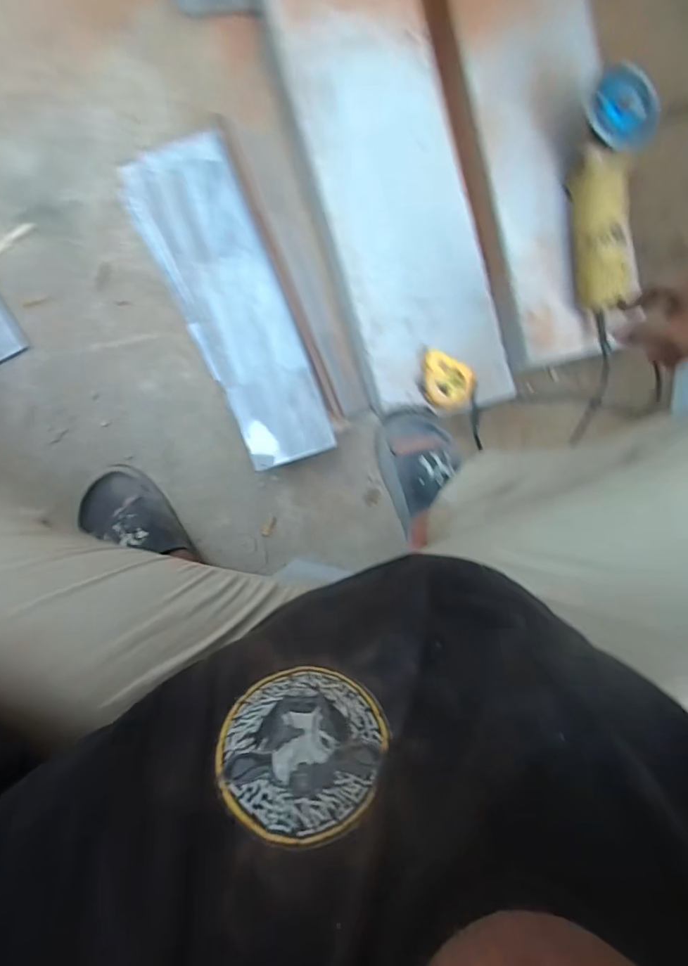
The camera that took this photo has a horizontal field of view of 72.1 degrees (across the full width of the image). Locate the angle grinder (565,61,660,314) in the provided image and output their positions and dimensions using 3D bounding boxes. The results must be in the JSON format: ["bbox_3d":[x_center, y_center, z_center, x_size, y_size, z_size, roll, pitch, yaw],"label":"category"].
[{"bbox_3d":[0.362,-0.380,0.634,0.102,0.070,0.277,-3,103,-9],"label":"angle grinder"}]

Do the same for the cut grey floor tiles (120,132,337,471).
[{"bbox_3d":[-0.154,-0.236,0.652,0.136,0.083,0.434,-22,97,-7],"label":"cut grey floor tiles"}]

